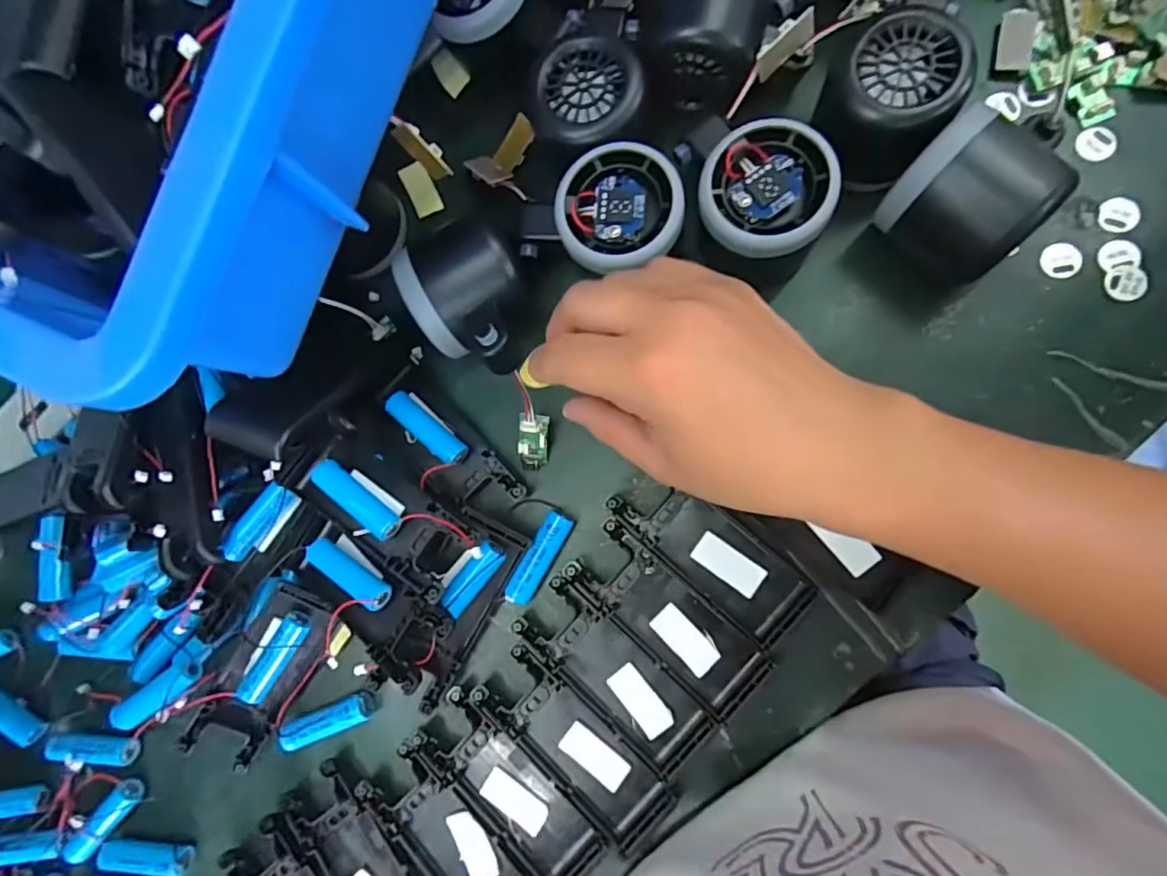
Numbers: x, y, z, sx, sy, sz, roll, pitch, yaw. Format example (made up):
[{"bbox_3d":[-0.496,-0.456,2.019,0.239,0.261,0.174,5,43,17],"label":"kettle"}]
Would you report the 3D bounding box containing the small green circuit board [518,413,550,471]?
[{"bbox_3d":[-0.025,0.002,0.296,0.015,0.010,0.033,9,123,9],"label":"small green circuit board"}]

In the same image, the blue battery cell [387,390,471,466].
[{"bbox_3d":[-0.084,-0.005,0.304,0.049,0.012,0.014,40,92,9],"label":"blue battery cell"}]

